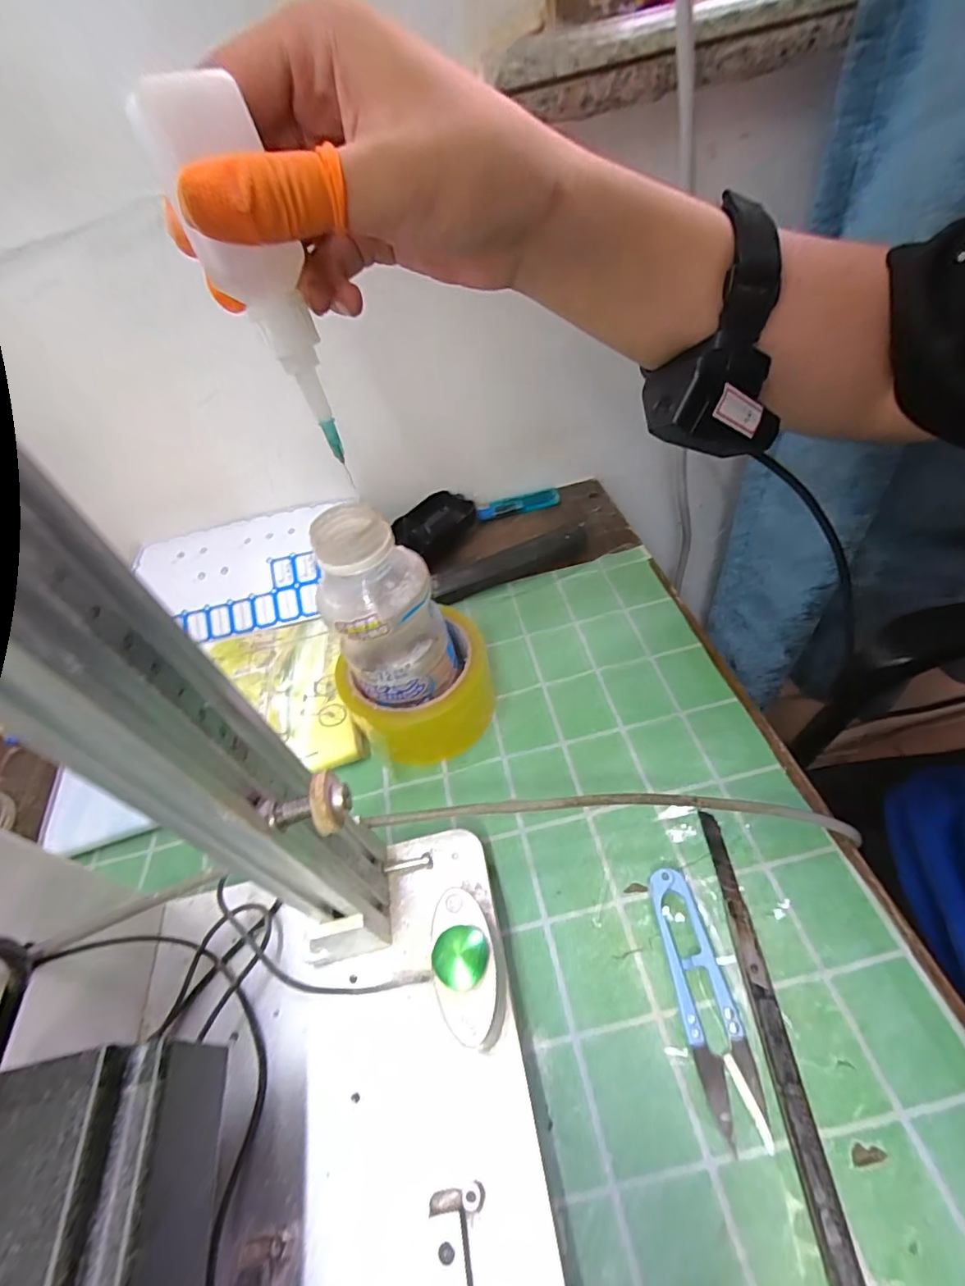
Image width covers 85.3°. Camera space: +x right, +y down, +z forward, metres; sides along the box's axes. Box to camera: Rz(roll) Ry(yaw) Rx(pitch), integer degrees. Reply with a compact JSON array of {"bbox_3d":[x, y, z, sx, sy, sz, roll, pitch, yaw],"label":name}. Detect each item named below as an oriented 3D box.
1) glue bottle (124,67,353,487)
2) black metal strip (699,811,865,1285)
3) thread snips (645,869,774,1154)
[{"bbox_3d":[-0.076,-0.126,0.193,0.021,0.116,0.029,11,50,32],"label":"glue bottle"},{"bbox_3d":[0.124,0.162,0.227,0.011,0.007,0.179,-7,48,6],"label":"black metal strip"},{"bbox_3d":[0.100,0.156,0.236,0.023,0.011,0.100,-10,48,3],"label":"thread snips"}]

